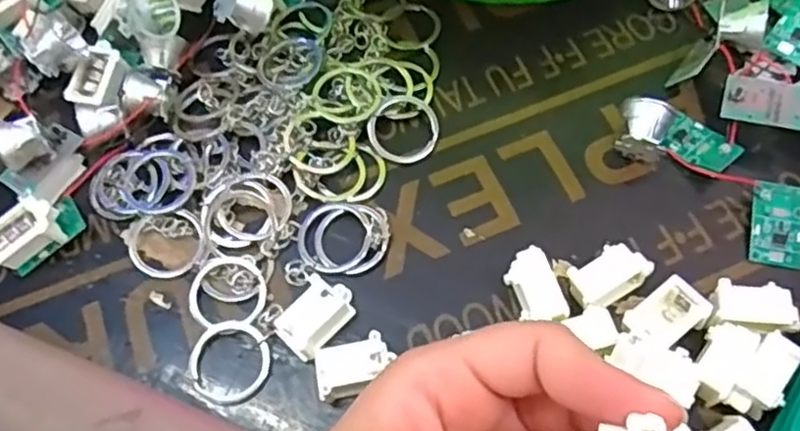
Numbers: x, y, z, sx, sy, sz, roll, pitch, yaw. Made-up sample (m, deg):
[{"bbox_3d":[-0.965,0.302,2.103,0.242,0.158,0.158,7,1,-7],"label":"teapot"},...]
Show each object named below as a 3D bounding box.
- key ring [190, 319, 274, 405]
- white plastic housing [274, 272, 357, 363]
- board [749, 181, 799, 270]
[{"bbox_3d":[-0.063,0.053,0.255,0.030,0.004,0.030,-1,63,2],"label":"key ring"},{"bbox_3d":[-0.031,0.038,0.254,0.020,0.015,0.030,36,70,19],"label":"white plastic housing"},{"bbox_3d":[0.146,0.003,0.266,0.020,0.008,0.032,10,64,8],"label":"board"}]

